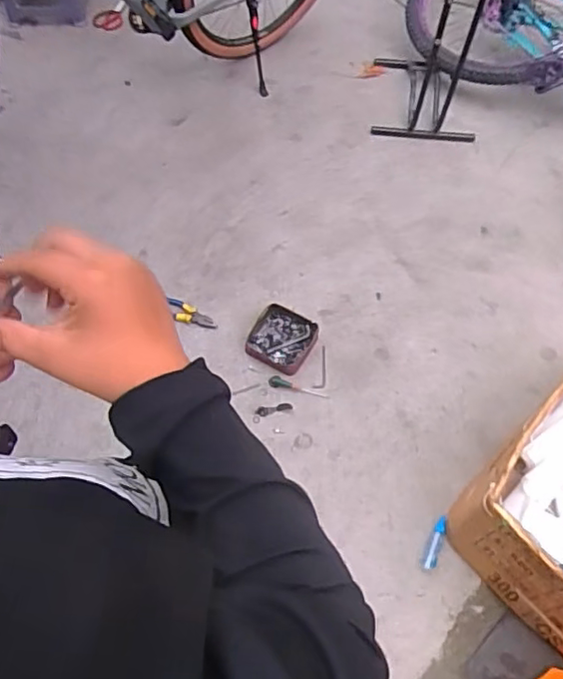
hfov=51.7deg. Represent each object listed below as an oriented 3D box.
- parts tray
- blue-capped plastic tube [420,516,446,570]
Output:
[{"bbox_3d":[0.002,0.000,1.547,0.166,0.036,0.165,26,65,14],"label":"parts tray"},{"bbox_3d":[0.347,0.459,1.310,0.032,0.022,0.116,20,63,12],"label":"blue-capped plastic tube"}]

